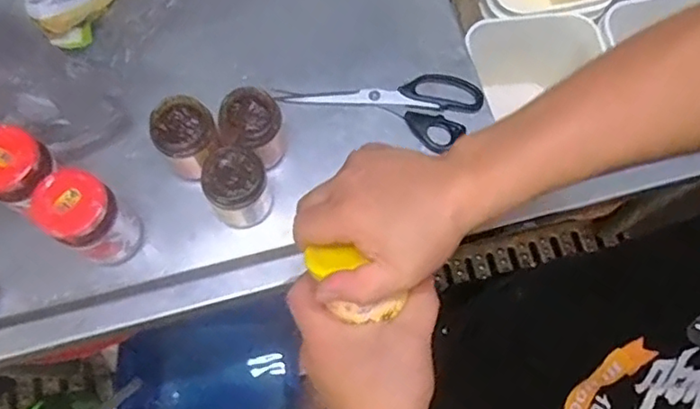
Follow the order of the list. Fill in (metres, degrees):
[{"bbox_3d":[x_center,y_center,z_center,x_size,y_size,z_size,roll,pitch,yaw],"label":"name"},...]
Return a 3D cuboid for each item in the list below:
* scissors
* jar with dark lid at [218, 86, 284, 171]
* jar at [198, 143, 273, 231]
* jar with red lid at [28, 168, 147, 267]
[{"bbox_3d":[0.037,-0.130,0.722,0.237,0.010,0.093,13,73,3],"label":"scissors"},{"bbox_3d":[-0.107,-0.080,0.657,0.063,0.086,0.066,0,73,-1],"label":"jar with dark lid"},{"bbox_3d":[-0.119,-0.014,0.643,0.064,0.102,0.062,0,73,-1],"label":"jar"},{"bbox_3d":[-0.256,0.018,0.600,0.063,0.136,0.065,0,73,-1],"label":"jar with red lid"}]

